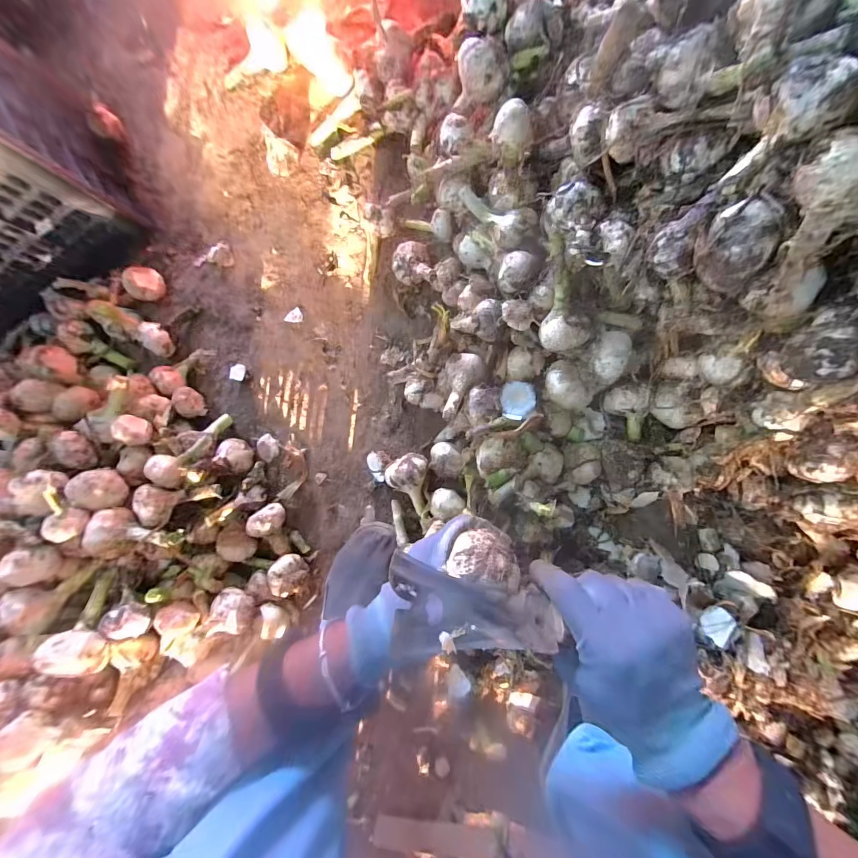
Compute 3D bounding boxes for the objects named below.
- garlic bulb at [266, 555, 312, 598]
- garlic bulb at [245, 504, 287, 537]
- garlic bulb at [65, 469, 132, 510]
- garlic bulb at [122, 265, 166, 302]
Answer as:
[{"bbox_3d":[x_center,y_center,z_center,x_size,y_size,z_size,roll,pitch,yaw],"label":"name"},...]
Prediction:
[{"bbox_3d":[-0.196,0.206,0.508,0.043,0.044,0.056,-28,82,7],"label":"garlic bulb"},{"bbox_3d":[-0.231,0.131,0.520,0.046,0.040,0.039,-25,82,7],"label":"garlic bulb"},{"bbox_3d":[-0.425,0.077,0.462,0.048,0.042,0.050,-1,86,10],"label":"garlic bulb"},{"bbox_3d":[-0.467,-0.239,0.591,0.045,0.047,0.054,26,91,10],"label":"garlic bulb"}]

